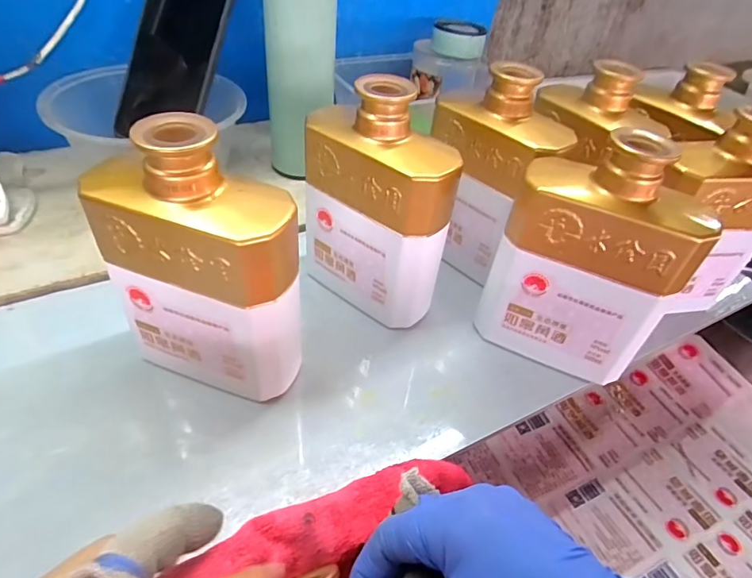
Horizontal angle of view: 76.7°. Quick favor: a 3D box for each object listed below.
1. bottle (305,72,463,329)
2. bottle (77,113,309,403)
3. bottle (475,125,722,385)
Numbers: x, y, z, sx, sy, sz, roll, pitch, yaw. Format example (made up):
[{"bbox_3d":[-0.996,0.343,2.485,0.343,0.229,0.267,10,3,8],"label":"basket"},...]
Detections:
[{"bbox_3d":[0.002,-0.057,0.336,0.107,0.153,0.050,37,50,23],"label":"bottle"},{"bbox_3d":[-0.096,-0.008,0.269,0.107,0.155,0.050,18,45,6],"label":"bottle"},{"bbox_3d":[0.139,-0.015,0.313,0.113,0.153,0.045,24,46,12],"label":"bottle"}]

